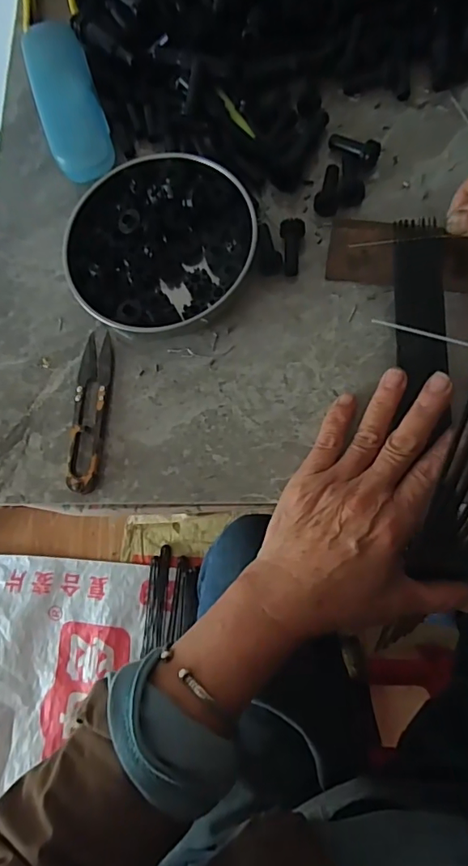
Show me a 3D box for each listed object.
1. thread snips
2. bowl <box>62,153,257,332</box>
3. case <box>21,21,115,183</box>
[{"bbox_3d":[-0.105,-0.016,0.349,0.024,0.017,0.115,2,77,9],"label":"thread snips"},{"bbox_3d":[-0.054,-0.137,0.359,0.135,0.025,0.131,-2,77,8],"label":"bowl"},{"bbox_3d":[-0.136,-0.273,0.396,0.046,0.021,0.148,-20,81,5],"label":"case"}]

